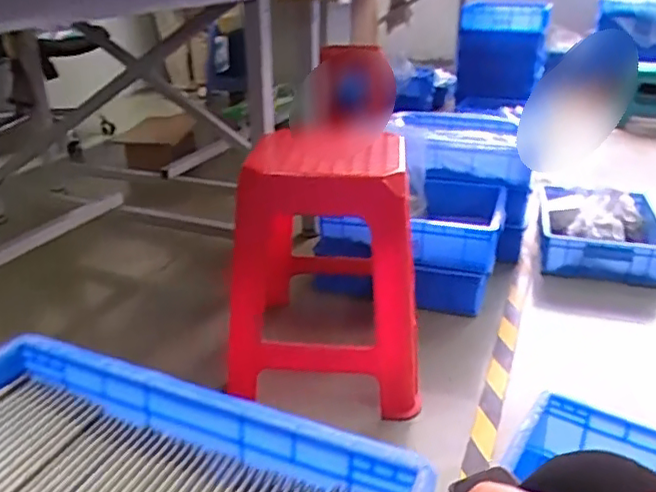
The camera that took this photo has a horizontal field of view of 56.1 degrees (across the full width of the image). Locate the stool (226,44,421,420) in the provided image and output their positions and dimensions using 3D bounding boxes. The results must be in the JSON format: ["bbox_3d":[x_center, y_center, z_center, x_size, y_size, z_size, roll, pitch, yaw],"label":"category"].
[{"bbox_3d":[-0.020,0.029,1.160,0.326,0.427,0.377,-2,25,-6],"label":"stool"}]

